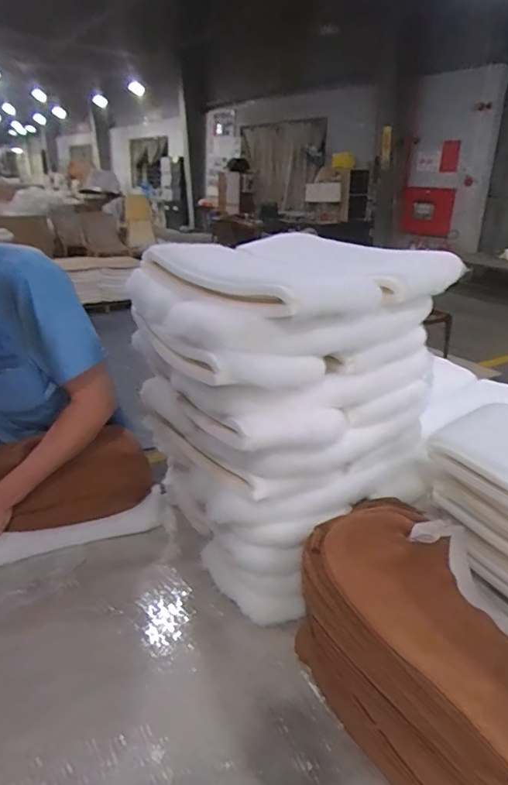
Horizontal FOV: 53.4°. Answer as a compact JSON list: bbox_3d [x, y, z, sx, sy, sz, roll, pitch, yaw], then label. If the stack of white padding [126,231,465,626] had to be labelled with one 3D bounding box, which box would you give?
[{"bbox_3d":[0.060,0.019,1.050,0.503,0.568,0.452,-11,26,-26],"label":"stack of white padding"}]

